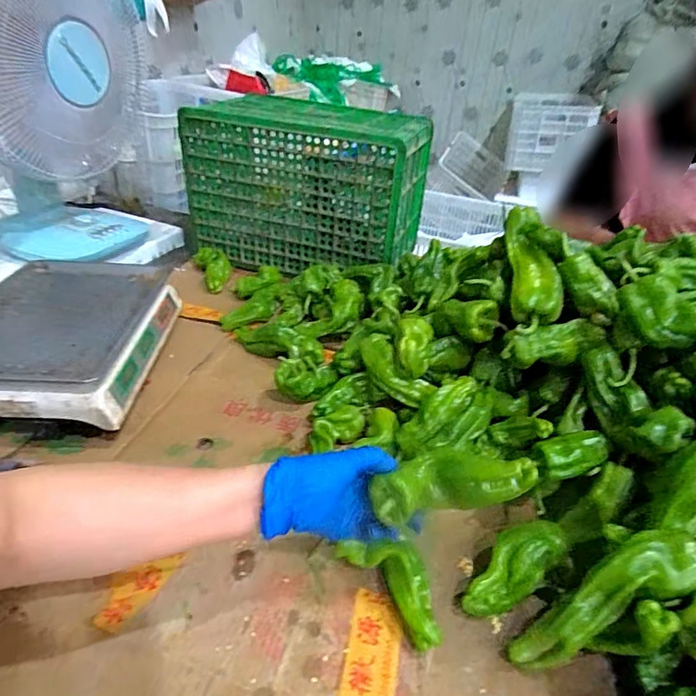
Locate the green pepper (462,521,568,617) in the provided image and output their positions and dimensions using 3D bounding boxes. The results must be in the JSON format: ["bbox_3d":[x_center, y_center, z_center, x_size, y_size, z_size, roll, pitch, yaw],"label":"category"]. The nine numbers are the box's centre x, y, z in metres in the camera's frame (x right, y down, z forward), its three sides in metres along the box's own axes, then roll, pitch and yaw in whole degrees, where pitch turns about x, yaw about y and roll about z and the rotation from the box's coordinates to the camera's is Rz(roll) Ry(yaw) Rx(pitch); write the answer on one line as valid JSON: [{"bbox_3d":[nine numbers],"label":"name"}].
[{"bbox_3d":[0.175,0.231,0.488,0.132,0.038,0.055,-34,48,-17],"label":"green pepper"}]

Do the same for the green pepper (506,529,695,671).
[{"bbox_3d":[0.238,0.236,0.425,0.200,0.049,0.048,-39,39,7],"label":"green pepper"}]

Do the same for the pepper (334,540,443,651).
[{"bbox_3d":[0.049,0.237,0.469,0.049,0.059,0.126,-26,45,-38],"label":"pepper"}]

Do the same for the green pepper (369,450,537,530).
[{"bbox_3d":[0.094,0.121,0.413,0.136,0.049,0.052,-13,33,10],"label":"green pepper"}]

